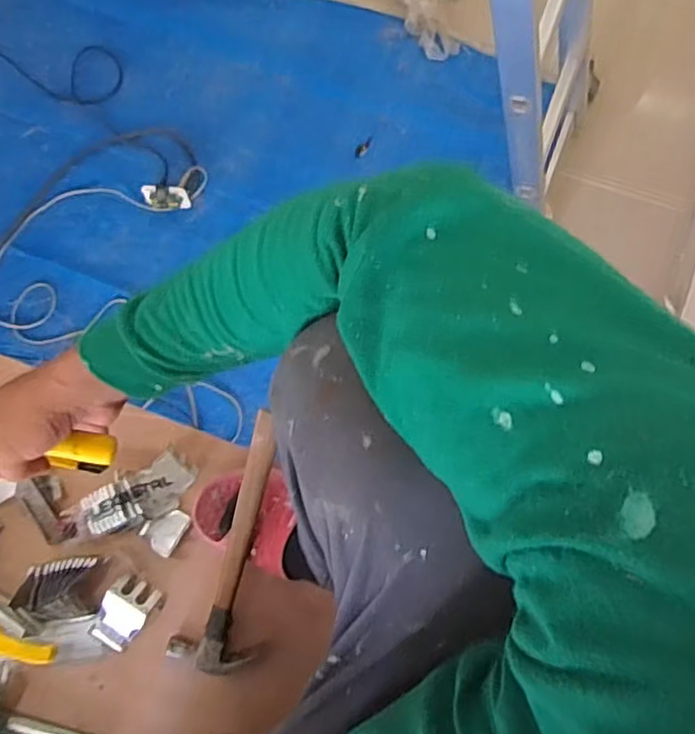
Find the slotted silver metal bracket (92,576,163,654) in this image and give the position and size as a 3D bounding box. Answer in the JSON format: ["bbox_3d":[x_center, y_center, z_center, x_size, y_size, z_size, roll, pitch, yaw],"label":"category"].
[{"bbox_3d":[-0.269,0.291,0.769,0.060,0.026,0.085,33,81,8],"label":"slotted silver metal bracket"}]

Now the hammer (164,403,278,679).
[{"bbox_3d":[-0.122,0.204,0.731,0.097,0.027,0.302,16,100,4],"label":"hammer"}]

